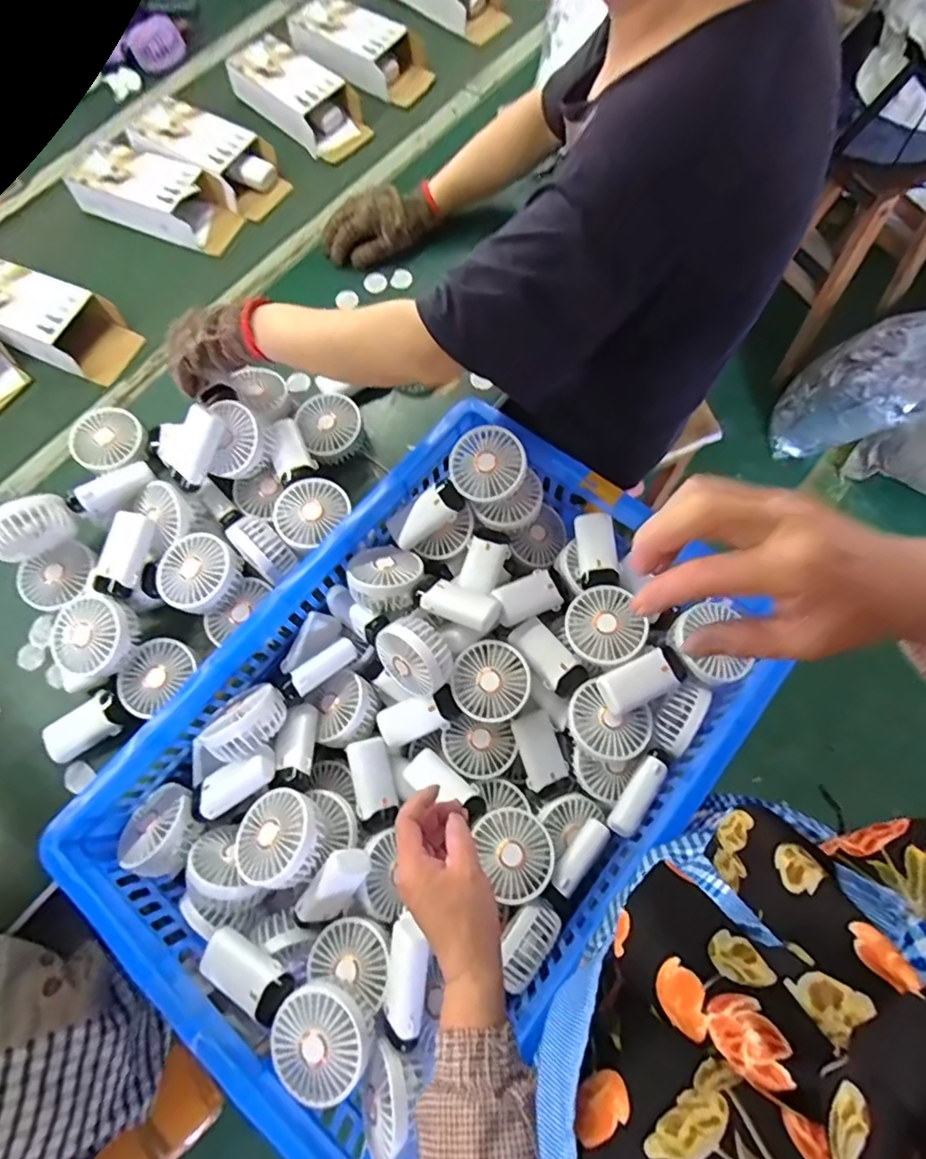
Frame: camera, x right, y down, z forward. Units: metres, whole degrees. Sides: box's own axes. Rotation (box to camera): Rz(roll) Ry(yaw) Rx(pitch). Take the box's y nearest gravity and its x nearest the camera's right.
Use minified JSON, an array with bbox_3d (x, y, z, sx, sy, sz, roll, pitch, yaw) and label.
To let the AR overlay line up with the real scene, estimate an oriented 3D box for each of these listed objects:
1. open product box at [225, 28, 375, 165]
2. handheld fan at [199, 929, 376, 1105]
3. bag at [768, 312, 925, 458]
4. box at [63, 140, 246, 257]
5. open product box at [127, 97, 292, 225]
[{"bbox_3d":[-0.267,-0.806,0.946,0.272,0.057,0.127,39,76,14],"label":"open product box"},{"bbox_3d":[-0.166,0.394,0.527,0.187,0.042,0.083,20,71,25],"label":"handheld fan"},{"bbox_3d":[0.982,-0.466,1.356,0.196,0.520,0.229,16,67,-30],"label":"bag"},{"bbox_3d":[-0.470,-0.591,0.880,0.257,0.061,0.113,23,72,9],"label":"box"},{"bbox_3d":[-0.401,-0.671,0.906,0.253,0.053,0.117,29,73,11],"label":"open product box"}]

